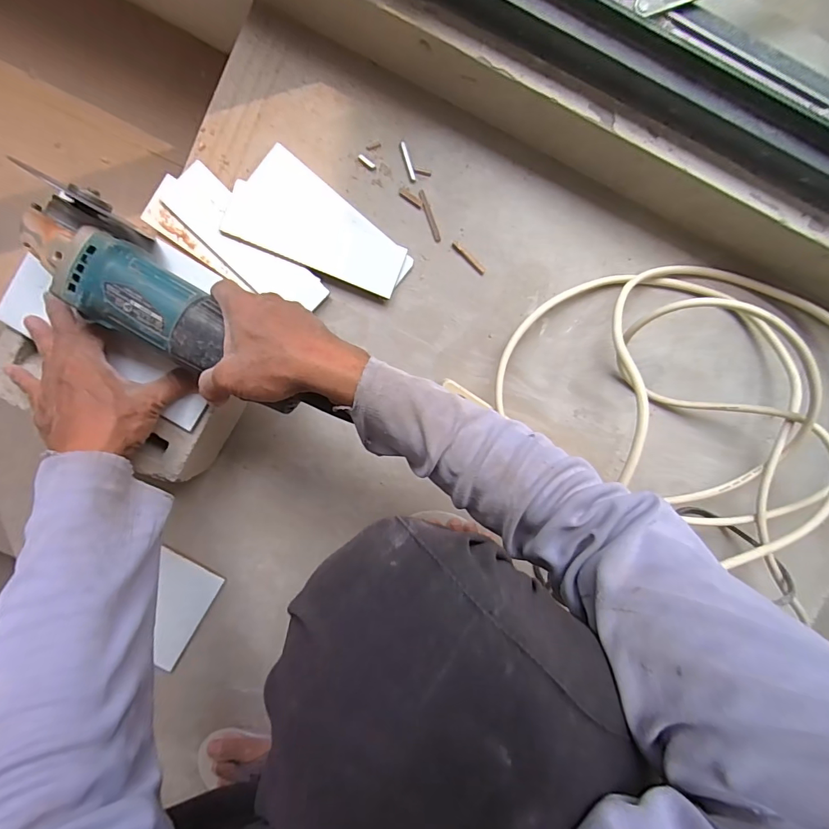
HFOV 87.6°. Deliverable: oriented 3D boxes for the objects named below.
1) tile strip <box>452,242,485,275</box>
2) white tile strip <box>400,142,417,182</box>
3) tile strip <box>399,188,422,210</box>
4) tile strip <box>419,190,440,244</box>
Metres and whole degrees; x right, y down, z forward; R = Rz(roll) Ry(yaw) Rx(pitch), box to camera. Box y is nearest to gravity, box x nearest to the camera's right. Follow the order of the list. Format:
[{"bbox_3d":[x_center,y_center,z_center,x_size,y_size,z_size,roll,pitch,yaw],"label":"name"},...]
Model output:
[{"bbox_3d":[0.063,-0.181,0.501,0.049,0.005,0.008,42,93,-5],"label":"tile strip"},{"bbox_3d":[-0.007,-0.287,0.490,0.007,0.004,0.044,-16,96,0],"label":"white tile strip"},{"bbox_3d":[-0.004,-0.248,0.497,0.031,0.004,0.008,35,94,-4],"label":"tile strip"},{"bbox_3d":[0.017,-0.227,0.494,0.007,0.004,0.059,-21,96,1],"label":"tile strip"}]

